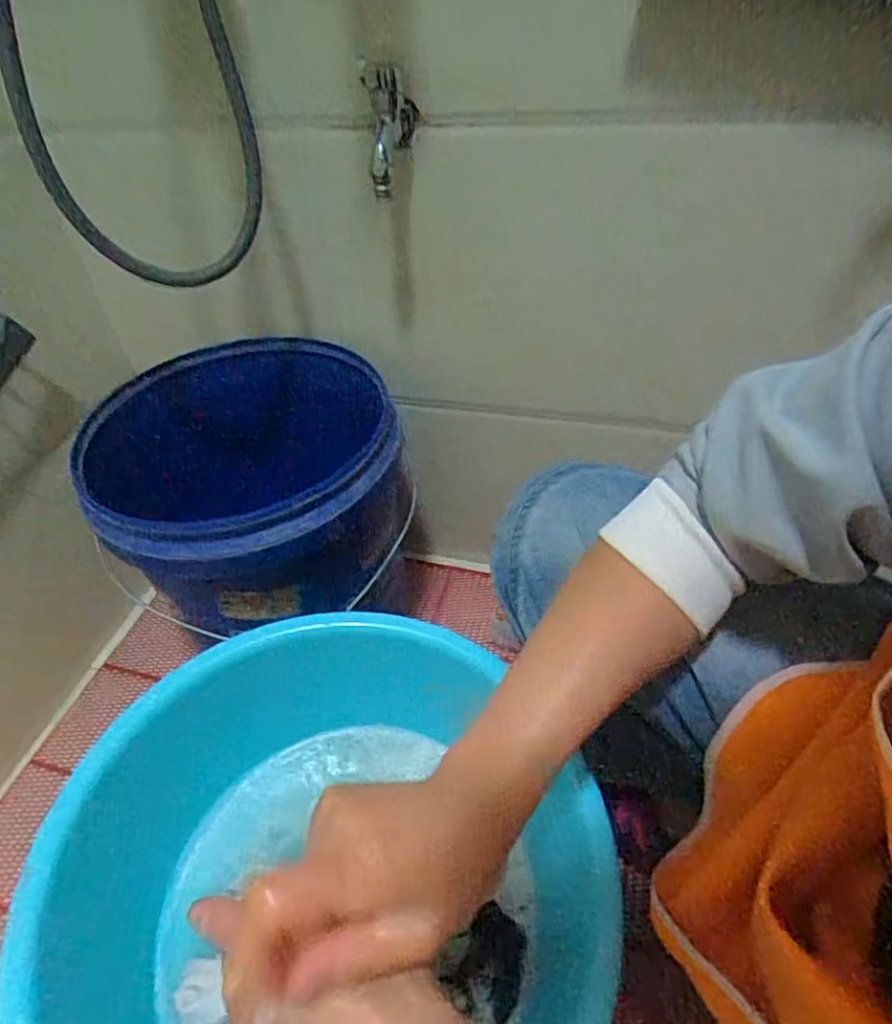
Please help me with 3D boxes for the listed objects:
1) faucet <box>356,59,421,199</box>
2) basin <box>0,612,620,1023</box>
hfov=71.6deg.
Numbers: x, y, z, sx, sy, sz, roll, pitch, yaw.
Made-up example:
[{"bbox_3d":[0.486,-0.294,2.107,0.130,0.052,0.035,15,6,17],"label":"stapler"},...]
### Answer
[{"bbox_3d":[-0.044,-0.322,0.519,0.043,0.098,0.082,-4,44,1],"label":"faucet"},{"bbox_3d":[-0.080,0.238,0.416,0.343,0.145,0.313,-3,44,3],"label":"basin"}]

